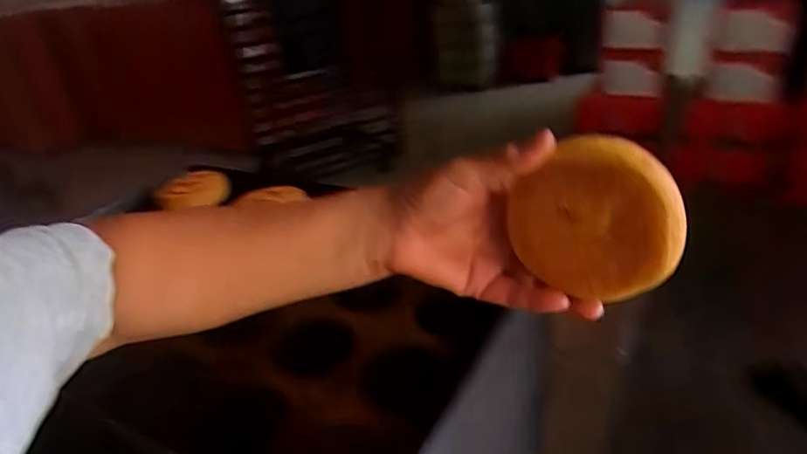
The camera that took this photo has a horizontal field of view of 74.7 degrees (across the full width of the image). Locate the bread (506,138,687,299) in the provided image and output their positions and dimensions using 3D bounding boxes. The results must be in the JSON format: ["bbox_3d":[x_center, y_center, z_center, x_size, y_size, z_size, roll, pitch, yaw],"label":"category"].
[{"bbox_3d":[0.109,-0.005,0.309,0.095,0.092,0.024,6,30,24],"label":"bread"}]

